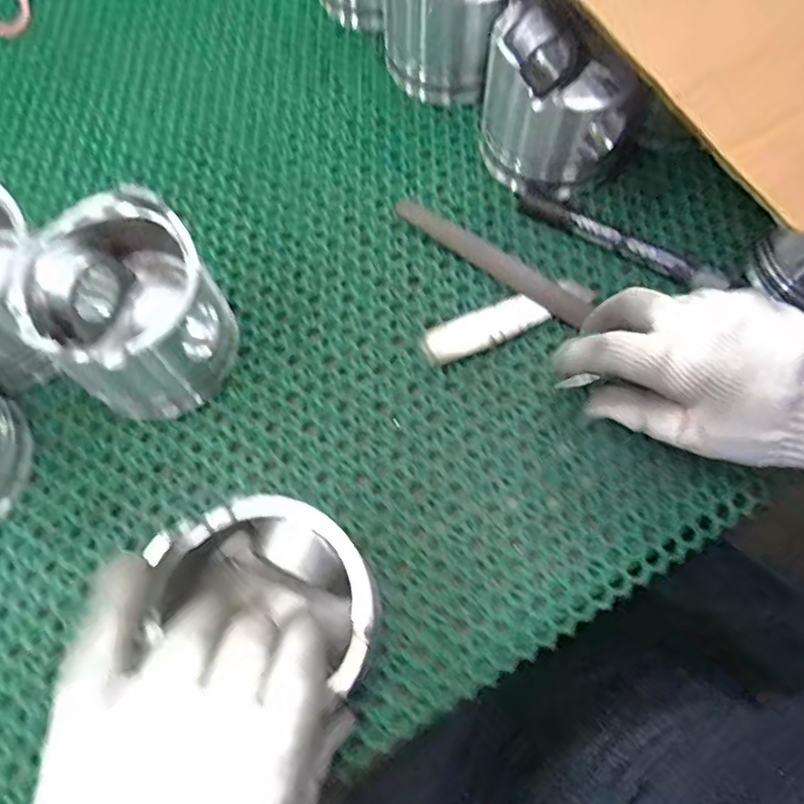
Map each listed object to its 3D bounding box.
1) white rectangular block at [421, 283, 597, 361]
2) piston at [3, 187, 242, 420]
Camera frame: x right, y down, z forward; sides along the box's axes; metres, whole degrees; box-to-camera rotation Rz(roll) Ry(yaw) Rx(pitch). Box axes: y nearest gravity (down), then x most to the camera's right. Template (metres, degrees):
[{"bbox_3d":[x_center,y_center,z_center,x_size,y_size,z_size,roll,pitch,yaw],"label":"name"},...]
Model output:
[{"bbox_3d":[0.064,-0.051,0.369,0.108,0.011,0.025,-26,71,-8],"label":"white rectangular block"},{"bbox_3d":[-0.143,-0.048,0.329,0.083,0.093,0.088,0,69,1],"label":"piston"}]

